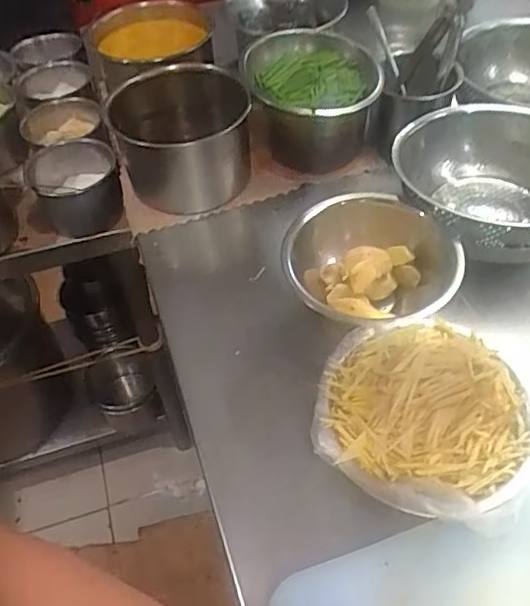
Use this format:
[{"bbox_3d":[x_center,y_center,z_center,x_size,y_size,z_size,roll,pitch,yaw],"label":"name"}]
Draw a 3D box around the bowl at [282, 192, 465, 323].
[{"bbox_3d":[0.107,-0.031,0.608,0.159,0.070,0.155,-2,51,2],"label":"bowl"}]

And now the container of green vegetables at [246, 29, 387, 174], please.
[{"bbox_3d":[0.062,-0.256,0.763,0.155,0.119,0.153,-8,51,-3],"label":"container of green vegetables"}]

